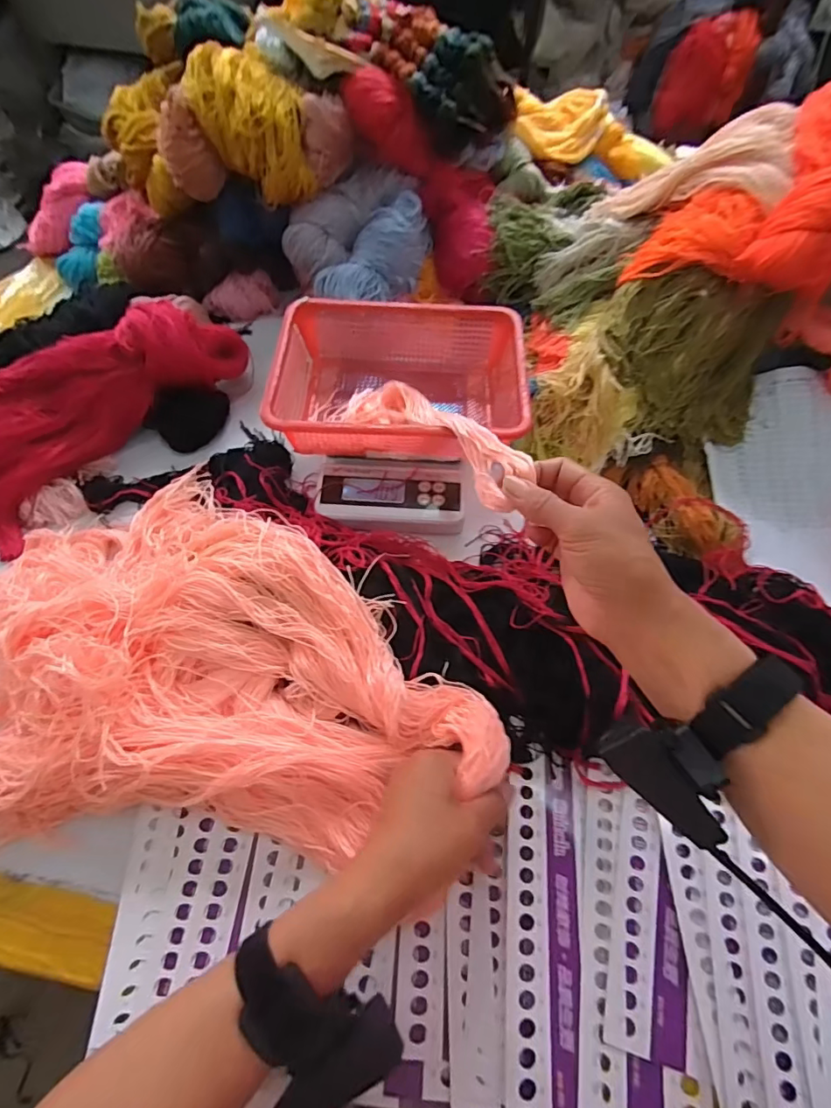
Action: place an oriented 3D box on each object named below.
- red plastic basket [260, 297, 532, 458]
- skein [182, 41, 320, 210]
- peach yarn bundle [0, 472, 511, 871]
[{"bbox_3d":[-0.015,-0.183,0.536,0.239,0.080,0.201,3,60,1],"label":"red plastic basket"},{"bbox_3d":[-0.183,-0.474,0.566,0.115,0.094,0.136,-16,62,-10],"label":"skein"},{"bbox_3d":[-0.197,0.075,0.418,0.507,0.075,0.273,4,60,1],"label":"peach yarn bundle"}]

